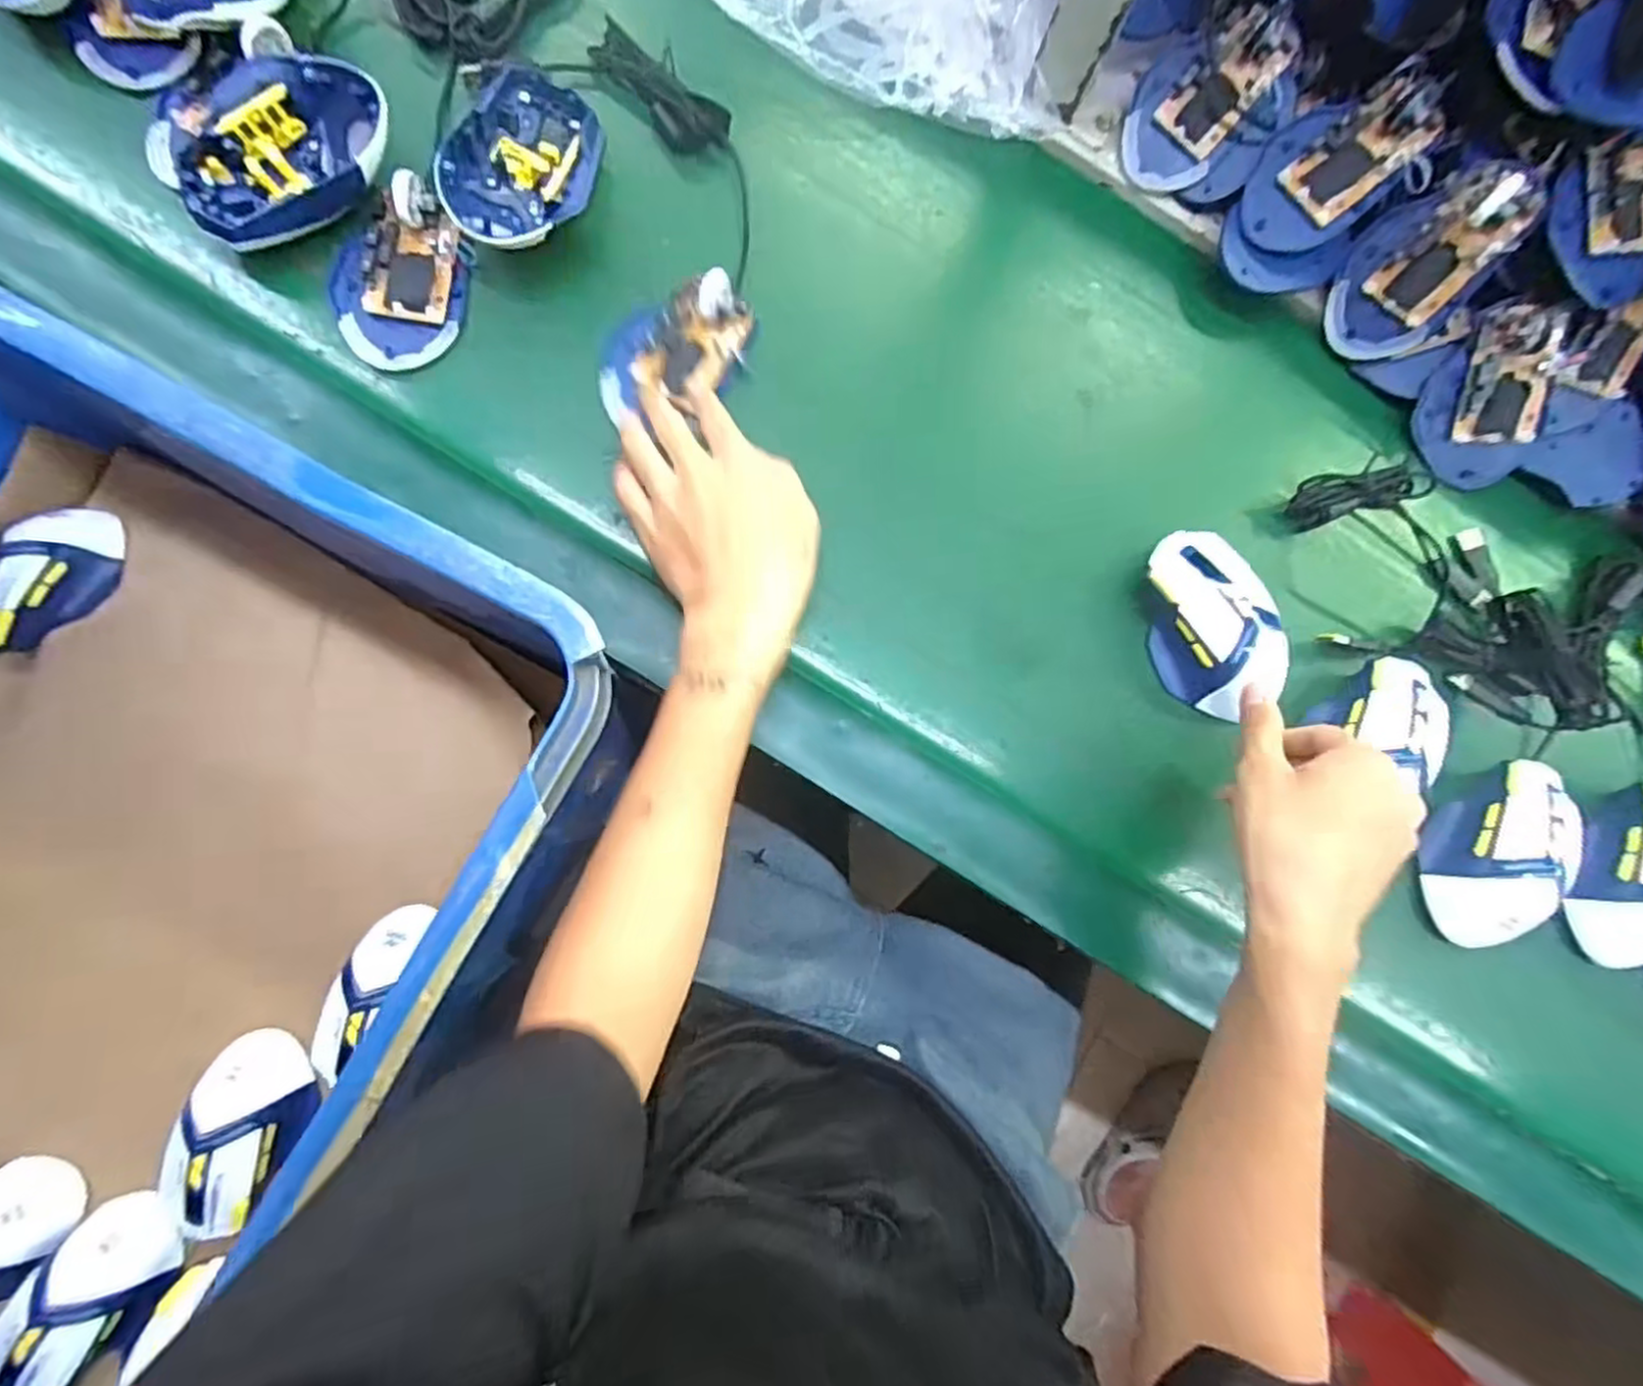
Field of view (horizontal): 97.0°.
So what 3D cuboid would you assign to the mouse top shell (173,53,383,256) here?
[{"bbox_3d":[-0.300,-0.302,0.411,0.116,0.037,0.072,-38,85,-10],"label":"mouse top shell"}]

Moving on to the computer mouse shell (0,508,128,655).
[{"bbox_3d":[-0.552,-0.080,0.509,0.065,0.038,0.119,36,79,2],"label":"computer mouse shell"}]

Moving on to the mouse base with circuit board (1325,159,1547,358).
[{"bbox_3d":[0.374,-0.270,0.455,0.073,0.108,0.025,35,44,16],"label":"mouse base with circuit board"}]

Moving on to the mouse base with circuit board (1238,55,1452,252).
[{"bbox_3d":[0.320,-0.326,0.446,0.111,0.023,0.073,-23,89,23],"label":"mouse base with circuit board"}]

